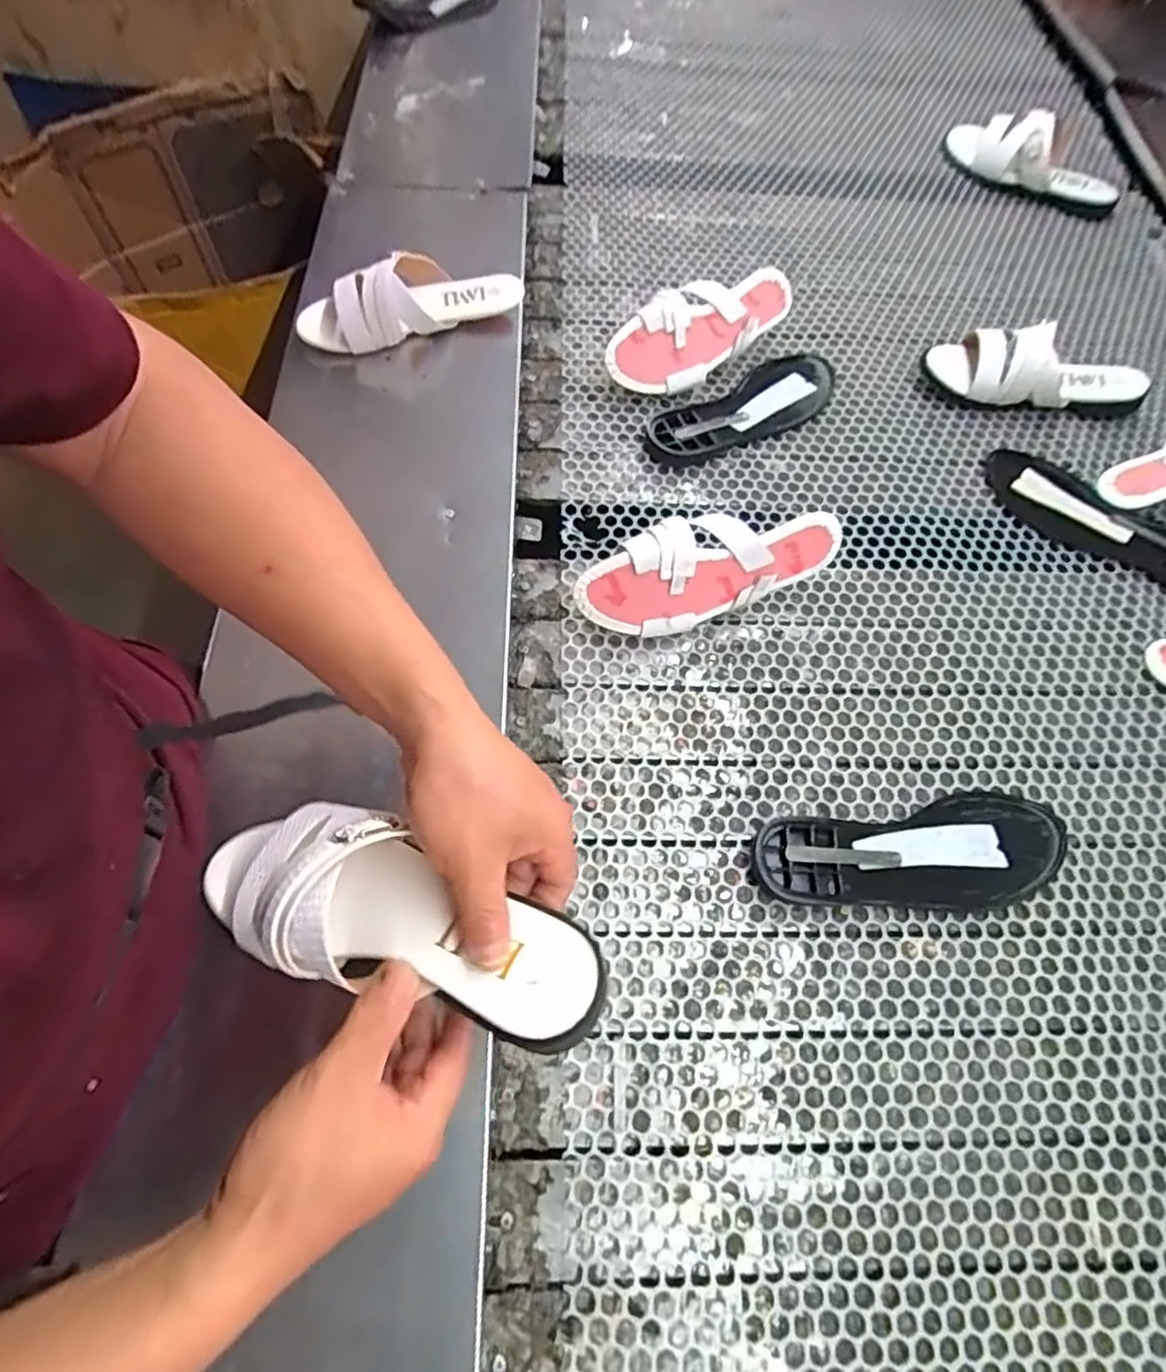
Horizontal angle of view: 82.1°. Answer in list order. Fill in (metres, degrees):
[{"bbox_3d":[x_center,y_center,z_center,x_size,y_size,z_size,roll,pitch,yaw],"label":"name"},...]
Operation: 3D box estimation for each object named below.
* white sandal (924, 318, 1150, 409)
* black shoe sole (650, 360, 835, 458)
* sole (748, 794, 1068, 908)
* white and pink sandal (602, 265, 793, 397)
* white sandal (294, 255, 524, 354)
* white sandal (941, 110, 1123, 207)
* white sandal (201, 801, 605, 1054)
[{"bbox_3d":[0.482,-0.334,0.708,0.226,0.063,0.072,8,65,2],"label":"white sandal"},{"bbox_3d":[0.172,-0.296,0.701,0.235,0.020,0.081,-30,69,-15],"label":"black shoe sole"},{"bbox_3d":[0.251,0.130,0.510,0.239,0.016,0.078,-7,65,-5],"label":"sole"},{"bbox_3d":[0.122,-0.374,0.709,0.226,0.067,0.087,-28,69,-14],"label":"white and pink sandal"},{"bbox_3d":[-0.171,-0.384,0.681,0.218,0.089,0.074,-24,68,-13],"label":"white sandal"},{"bbox_3d":[0.605,-0.710,0.889,0.234,0.083,0.083,31,68,12],"label":"white sandal"},{"bbox_3d":[-0.099,0.116,0.344,0.225,0.058,0.081,17,65,11],"label":"white sandal"}]

